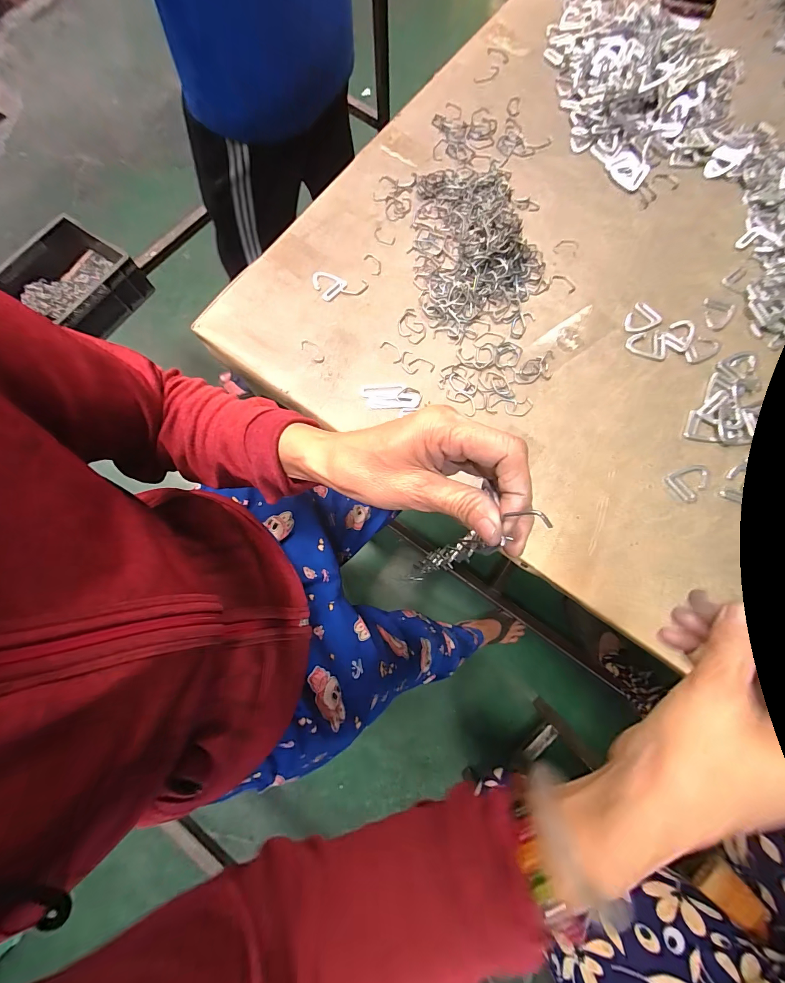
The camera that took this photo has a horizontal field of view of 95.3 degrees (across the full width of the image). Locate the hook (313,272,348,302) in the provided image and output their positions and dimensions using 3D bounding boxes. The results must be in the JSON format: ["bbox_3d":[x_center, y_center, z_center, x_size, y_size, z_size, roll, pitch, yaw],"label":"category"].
[{"bbox_3d":[-0.082,-0.262,0.451,0.034,0.006,0.043,-41,78,-10],"label":"hook"}]

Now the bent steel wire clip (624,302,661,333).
[{"bbox_3d":[0.297,-0.206,0.430,0.041,0.004,0.036,-38,78,-9],"label":"bent steel wire clip"}]

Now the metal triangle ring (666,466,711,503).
[{"bbox_3d":[0.318,-0.012,0.380,0.039,0.007,0.036,-36,78,-9],"label":"metal triangle ring"}]

